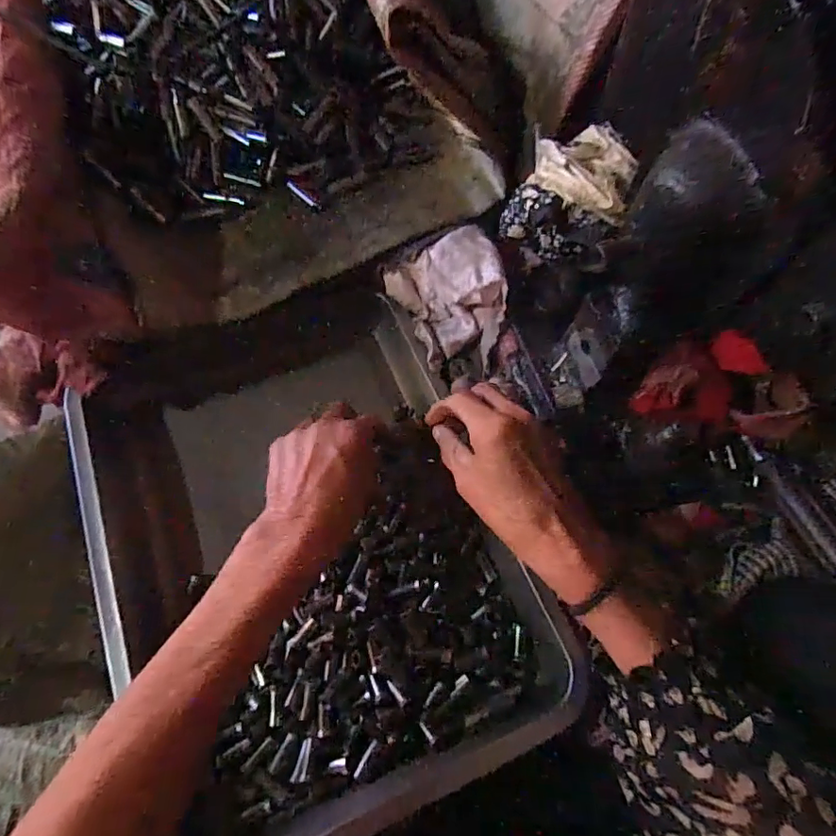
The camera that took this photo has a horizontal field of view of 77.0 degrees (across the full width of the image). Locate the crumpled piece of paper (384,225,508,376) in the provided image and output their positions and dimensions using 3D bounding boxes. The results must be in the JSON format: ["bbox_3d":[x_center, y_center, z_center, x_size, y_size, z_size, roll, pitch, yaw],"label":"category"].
[{"bbox_3d":[0.034,-0.096,0.429,0.091,0.027,0.107,-37,76,32],"label":"crumpled piece of paper"}]

